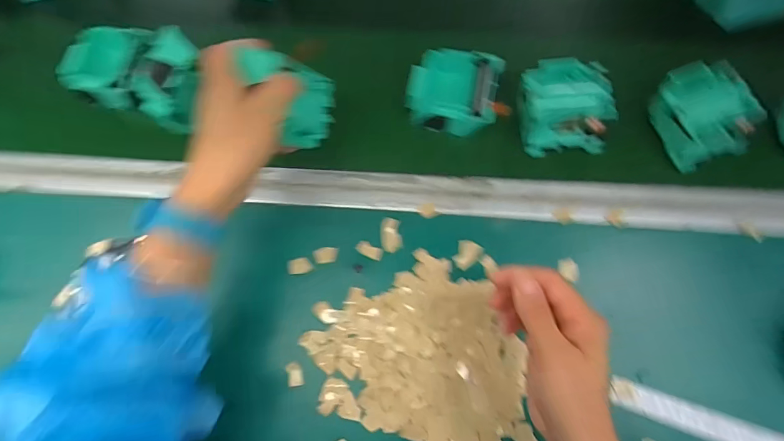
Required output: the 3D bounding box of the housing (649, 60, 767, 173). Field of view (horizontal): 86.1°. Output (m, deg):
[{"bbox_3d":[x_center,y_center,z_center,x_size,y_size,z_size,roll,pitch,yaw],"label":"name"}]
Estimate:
[{"bbox_3d":[0.296,-0.103,0.403,0.079,0.038,0.091,-18,73,-1],"label":"housing"}]

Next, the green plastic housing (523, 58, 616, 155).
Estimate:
[{"bbox_3d":[0.167,-0.112,0.410,0.084,0.040,0.085,-4,74,5],"label":"green plastic housing"}]

